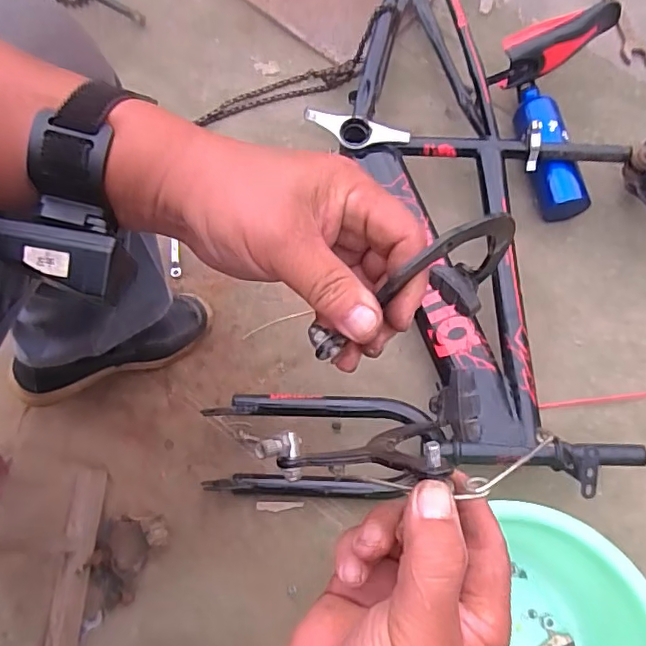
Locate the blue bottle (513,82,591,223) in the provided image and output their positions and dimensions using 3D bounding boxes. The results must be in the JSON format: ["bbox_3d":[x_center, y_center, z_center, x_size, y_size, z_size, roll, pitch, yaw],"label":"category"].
[{"bbox_3d":[0.341,-0.267,0.875,0.075,0.074,0.222,-17,75,-5],"label":"blue bottle"}]

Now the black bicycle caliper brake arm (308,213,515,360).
[{"bbox_3d":[0.046,-0.016,0.287,0.116,0.087,0.031,-22,76,-7],"label":"black bicycle caliper brake arm"}]

